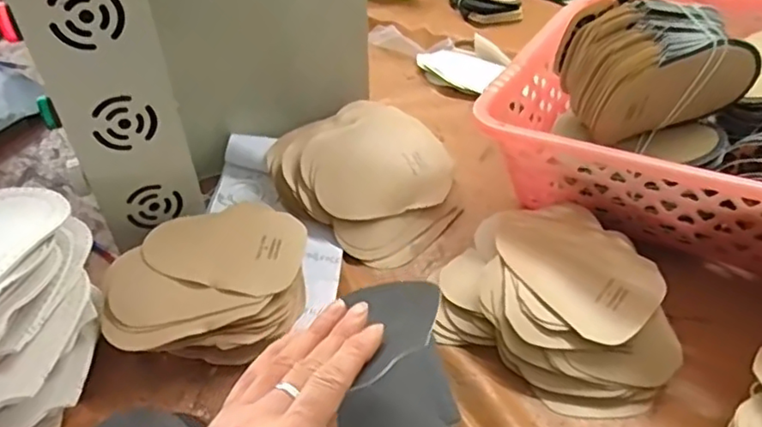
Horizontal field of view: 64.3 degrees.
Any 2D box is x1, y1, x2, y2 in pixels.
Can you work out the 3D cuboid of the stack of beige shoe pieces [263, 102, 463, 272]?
[{"bbox_3d":[-0.010,-0.034,0.598,0.162,0.076,0.155,-25,49,-23],"label":"stack of beige shoe pieces"}]

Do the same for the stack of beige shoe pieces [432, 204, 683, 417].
[{"bbox_3d":[0.148,0.068,0.508,0.197,0.047,0.166,23,49,22],"label":"stack of beige shoe pieces"}]

